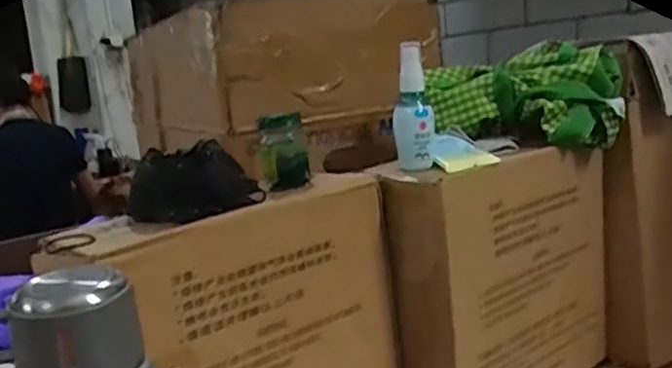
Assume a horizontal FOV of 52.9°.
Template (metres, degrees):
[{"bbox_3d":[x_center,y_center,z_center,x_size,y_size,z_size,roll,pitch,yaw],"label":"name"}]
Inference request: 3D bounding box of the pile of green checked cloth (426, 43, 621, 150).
[{"bbox_3d":[0.205,-0.092,0.741,0.200,0.101,0.087,0,11,31],"label":"pile of green checked cloth"}]

